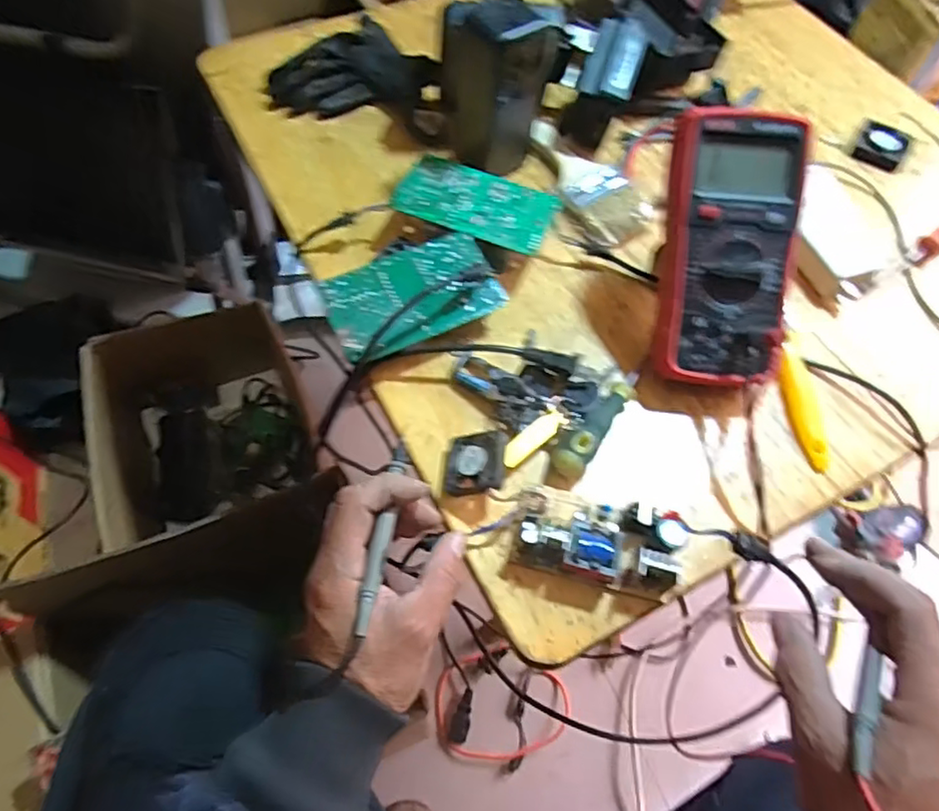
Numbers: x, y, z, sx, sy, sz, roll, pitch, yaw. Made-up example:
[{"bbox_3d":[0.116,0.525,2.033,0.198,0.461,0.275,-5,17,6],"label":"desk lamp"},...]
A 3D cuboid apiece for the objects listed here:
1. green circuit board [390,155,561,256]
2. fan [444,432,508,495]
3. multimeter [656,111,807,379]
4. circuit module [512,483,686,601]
[{"bbox_3d":[0.006,-0.165,0.521,0.124,0.008,0.070,19,61,7],"label":"green circuit board"},{"bbox_3d":[0.005,0.038,0.421,0.043,0.016,0.038,-12,61,33],"label":"fan"},{"bbox_3d":[0.180,-0.105,0.442,0.092,0.044,0.182,3,97,-2],"label":"multimeter"},{"bbox_3d":[0.081,0.080,0.397,0.099,0.033,0.052,13,60,4],"label":"circuit module"}]

